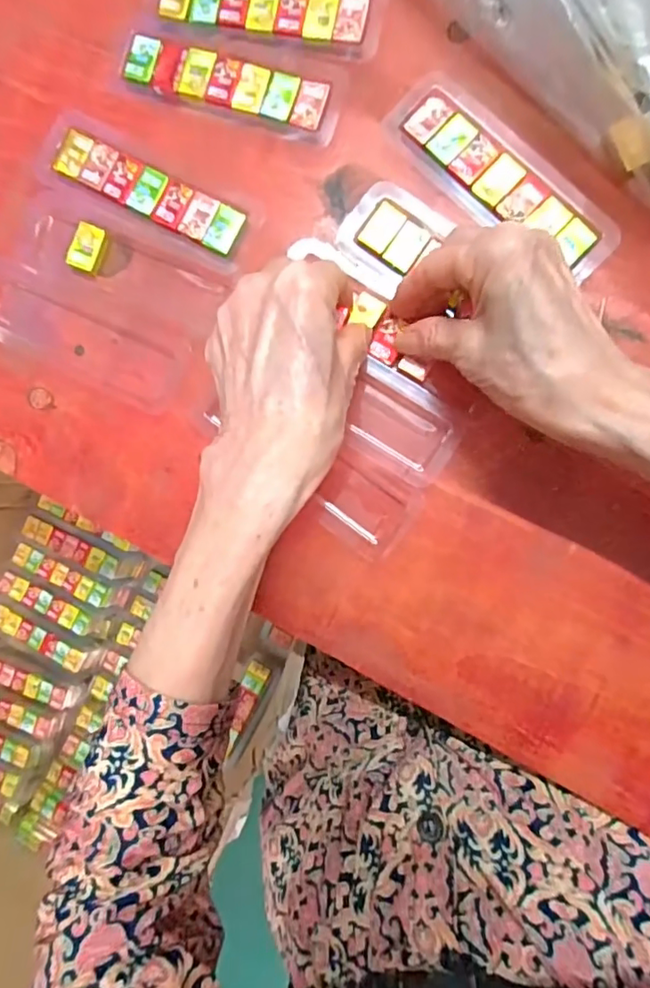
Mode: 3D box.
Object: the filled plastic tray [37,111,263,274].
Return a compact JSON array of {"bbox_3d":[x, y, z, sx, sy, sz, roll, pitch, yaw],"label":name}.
[{"bbox_3d":[-0.103,-0.175,0.310,0.140,0.006,0.041,29,93,6],"label":"filled plastic tray"}]

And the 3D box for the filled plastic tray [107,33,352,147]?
[{"bbox_3d":[-0.057,-0.233,0.303,0.137,0.006,0.035,18,92,6],"label":"filled plastic tray"}]

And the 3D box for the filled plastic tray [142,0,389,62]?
[{"bbox_3d":[-0.036,-0.277,0.300,0.142,0.005,0.050,12,91,7],"label":"filled plastic tray"}]

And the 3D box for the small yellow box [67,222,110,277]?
[{"bbox_3d":[-0.138,-0.144,0.314,0.019,0.008,0.027,18,92,6],"label":"small yellow box"}]

